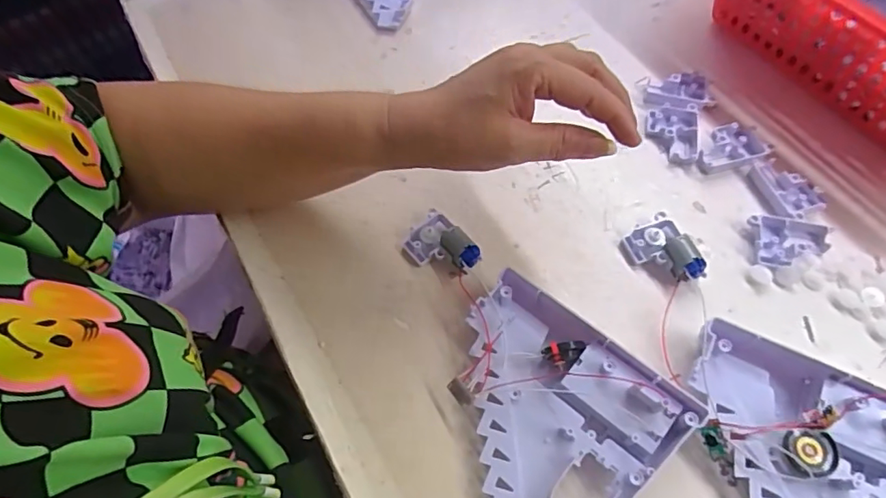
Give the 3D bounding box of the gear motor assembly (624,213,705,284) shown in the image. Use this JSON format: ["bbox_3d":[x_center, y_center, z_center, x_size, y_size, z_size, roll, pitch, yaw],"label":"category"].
[{"bbox_3d":[0.146,0.002,0.351,0.035,0.020,0.049,-20,63,-9],"label":"gear motor assembly"}]

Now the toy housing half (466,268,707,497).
[{"bbox_3d":[0.043,0.109,0.290,0.128,0.027,0.153,36,68,19],"label":"toy housing half"}]

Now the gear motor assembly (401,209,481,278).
[{"bbox_3d":[-0.001,-0.001,0.357,0.049,0.016,0.036,37,68,19],"label":"gear motor assembly"}]

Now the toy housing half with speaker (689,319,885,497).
[{"bbox_3d":[0.217,0.125,0.276,0.110,0.030,0.188,-15,62,-7],"label":"toy housing half with speaker"}]

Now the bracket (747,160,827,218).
[{"bbox_3d":[0.244,-0.044,0.377,0.031,0.008,0.049,-20,63,-9],"label":"bracket"}]

